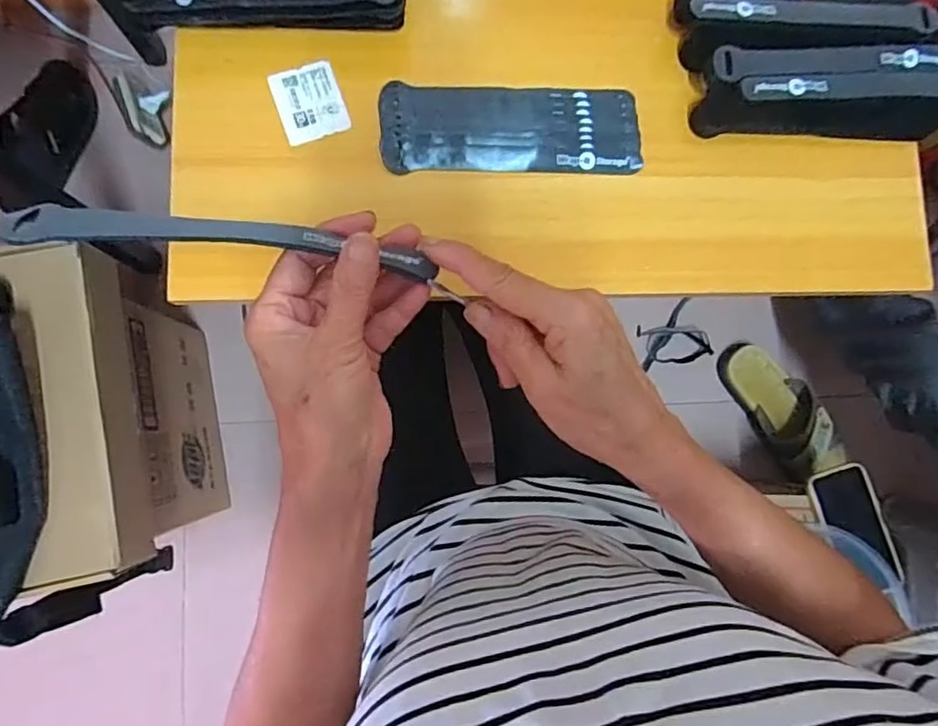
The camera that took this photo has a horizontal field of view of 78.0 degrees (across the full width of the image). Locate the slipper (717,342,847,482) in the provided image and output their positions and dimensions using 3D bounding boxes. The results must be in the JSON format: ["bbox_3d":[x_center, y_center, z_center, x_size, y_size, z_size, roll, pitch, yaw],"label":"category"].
[{"bbox_3d":[0.502,0.070,0.933,0.101,0.069,0.240,-33,88,-7],"label":"slipper"}]

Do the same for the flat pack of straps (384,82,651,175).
[{"bbox_3d":[0.033,-0.181,0.448,0.198,0.007,0.069,0,84,-5],"label":"flat pack of straps"}]

